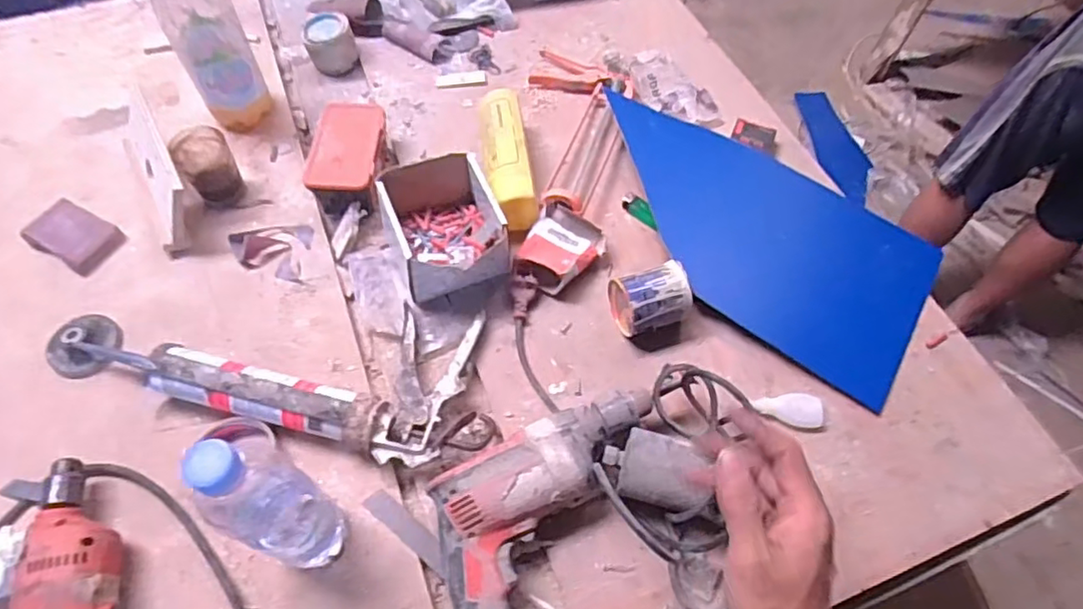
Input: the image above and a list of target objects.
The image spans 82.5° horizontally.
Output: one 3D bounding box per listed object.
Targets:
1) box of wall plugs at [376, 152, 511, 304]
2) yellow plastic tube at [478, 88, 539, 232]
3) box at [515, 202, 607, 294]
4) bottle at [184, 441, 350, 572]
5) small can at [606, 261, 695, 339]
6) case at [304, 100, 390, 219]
[{"bbox_3d":[-0.109,-0.084,0.721,0.117,0.089,0.139,-19,62,-12],"label":"box of wall plugs"},{"bbox_3d":[-0.046,-0.186,0.795,0.055,0.064,0.213,-7,59,-7],"label":"yellow plastic tube"},{"bbox_3d":[0.024,-0.065,0.744,0.086,0.034,0.109,28,63,13],"label":"box"},{"bbox_3d":[-0.216,0.164,0.494,0.065,0.244,0.056,17,61,8],"label":"bottle"},{"bbox_3d":[0.121,-0.002,0.695,0.077,0.067,0.069,-15,62,-11],"label":"small can"},{"bbox_3d":[-0.245,-0.185,0.793,0.089,0.059,0.154,2,60,-1],"label":"case"}]

